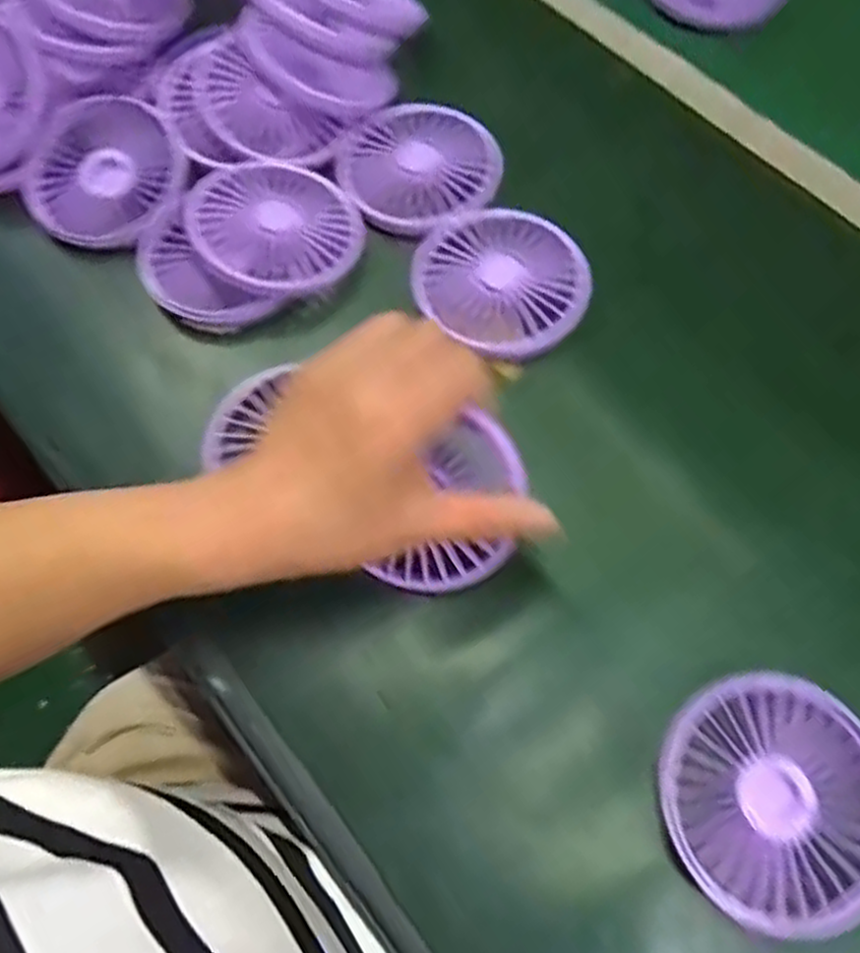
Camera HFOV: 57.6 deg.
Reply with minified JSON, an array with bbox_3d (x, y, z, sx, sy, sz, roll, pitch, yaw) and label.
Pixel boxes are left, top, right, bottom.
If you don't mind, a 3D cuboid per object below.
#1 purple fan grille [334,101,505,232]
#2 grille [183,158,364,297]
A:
[{"bbox_3d":[-0.006,-0.175,0.439,0.080,0.017,0.087,-1,66,2],"label":"purple fan grille"},{"bbox_3d":[-0.081,-0.135,0.416,0.086,0.020,0.085,-1,66,2],"label":"grille"}]

